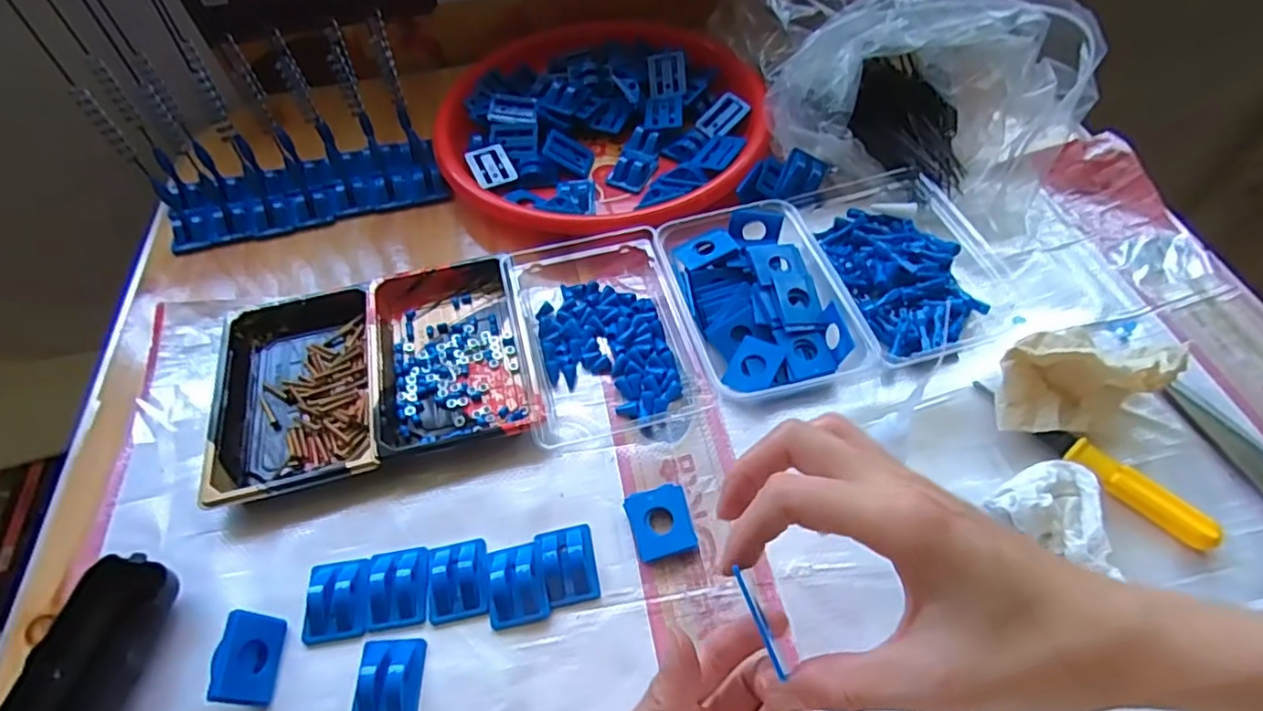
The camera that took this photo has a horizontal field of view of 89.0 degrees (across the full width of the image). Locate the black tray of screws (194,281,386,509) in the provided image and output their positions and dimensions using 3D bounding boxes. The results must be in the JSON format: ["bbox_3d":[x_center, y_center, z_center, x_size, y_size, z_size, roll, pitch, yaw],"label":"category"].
[{"bbox_3d":[-0.230,0.021,0.445,0.107,0.022,0.164,-14,55,-6],"label":"black tray of screws"}]

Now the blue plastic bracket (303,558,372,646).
[{"bbox_3d":[-0.166,0.137,0.364,0.038,0.011,0.045,-10,55,-3],"label":"blue plastic bracket"}]

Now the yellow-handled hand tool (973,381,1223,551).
[{"bbox_3d":[0.270,0.062,0.383,0.023,0.018,0.140,-36,60,-20],"label":"yellow-handled hand tool"}]

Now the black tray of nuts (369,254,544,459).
[{"bbox_3d":[-0.127,-0.005,0.457,0.103,0.025,0.160,-15,55,-7],"label":"black tray of nuts"}]

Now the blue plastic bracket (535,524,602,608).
[{"bbox_3d":[-0.037,0.120,0.375,0.031,0.017,0.045,-11,55,-4],"label":"blue plastic bracket"}]

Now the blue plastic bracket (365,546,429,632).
[{"bbox_3d":[-0.133,0.131,0.367,0.034,0.012,0.044,-10,55,-4],"label":"blue plastic bracket"}]

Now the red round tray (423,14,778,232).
[{"bbox_3d":[-0.029,-0.219,0.597,0.287,0.038,0.287,-2,54,2],"label":"red round tray"}]

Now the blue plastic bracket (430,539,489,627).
[{"bbox_3d":[-0.100,0.127,0.368,0.033,0.012,0.044,-10,55,-4],"label":"blue plastic bracket"}]

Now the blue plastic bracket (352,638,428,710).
[{"bbox_3d":[-0.129,0.171,0.337,0.033,0.015,0.043,-3,54,1],"label":"blue plastic bracket"}]

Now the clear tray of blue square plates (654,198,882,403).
[{"bbox_3d":[0.089,-0.043,0.460,0.108,0.033,0.155,-14,55,-6],"label":"clear tray of blue square plates"}]

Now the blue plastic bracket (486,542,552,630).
[{"bbox_3d":[-0.066,0.130,0.369,0.032,0.017,0.044,-12,55,-5],"label":"blue plastic bracket"}]

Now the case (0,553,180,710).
[{"bbox_3d":[-0.287,0.165,0.341,0.053,0.023,0.107,3,55,5],"label":"case"}]

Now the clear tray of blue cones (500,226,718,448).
[{"bbox_3d":[-0.024,-0.026,0.464,0.119,0.029,0.175,-14,55,-6],"label":"clear tray of blue cones"}]

